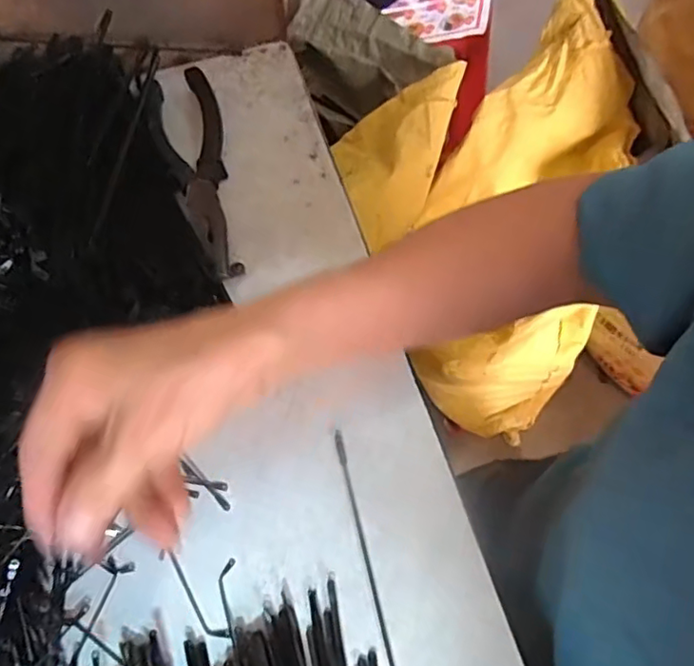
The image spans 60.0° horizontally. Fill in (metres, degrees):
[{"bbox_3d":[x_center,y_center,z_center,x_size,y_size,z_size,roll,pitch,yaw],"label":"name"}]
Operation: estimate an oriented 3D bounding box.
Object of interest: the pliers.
[{"bbox_3d":[-0.105,-0.112,0.407,0.046,0.014,0.168,-12,63,-5],"label":"pliers"}]

